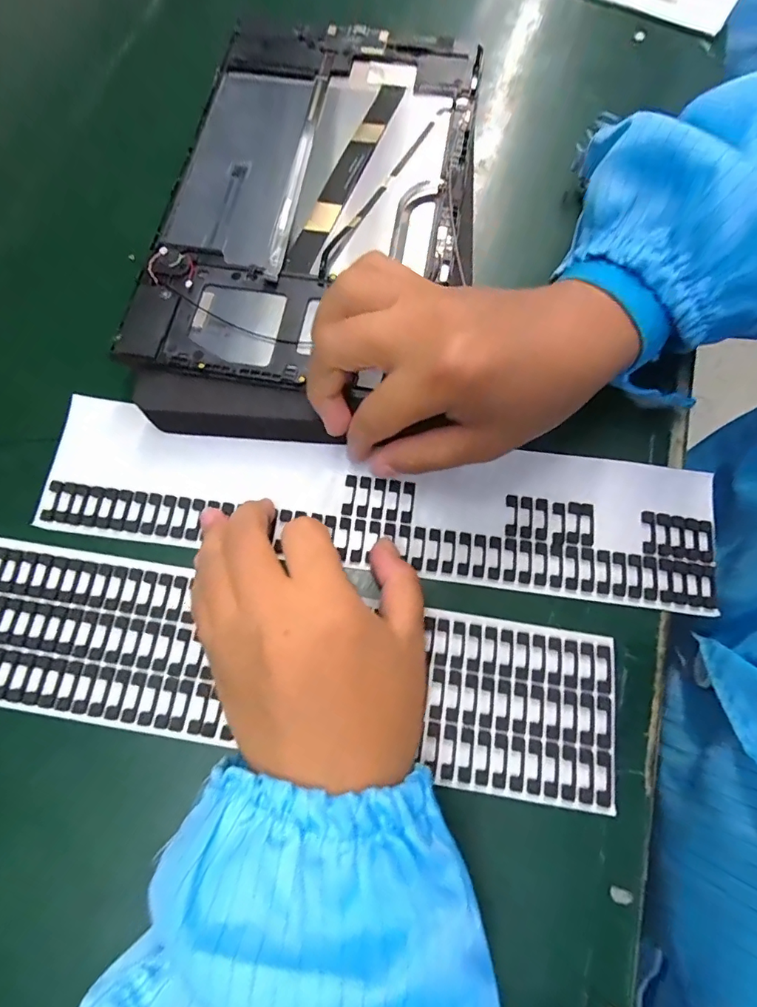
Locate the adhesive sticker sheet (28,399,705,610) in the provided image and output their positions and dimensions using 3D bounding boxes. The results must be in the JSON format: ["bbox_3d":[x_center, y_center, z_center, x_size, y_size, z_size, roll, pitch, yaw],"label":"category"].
[{"bbox_3d":[0.001,-0.003,0.227,0.310,0.004,0.067,7,73,2],"label":"adhesive sticker sheet"}]

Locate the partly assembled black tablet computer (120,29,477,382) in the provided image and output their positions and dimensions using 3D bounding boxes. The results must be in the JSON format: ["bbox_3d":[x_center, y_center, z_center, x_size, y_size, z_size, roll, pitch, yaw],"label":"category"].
[{"bbox_3d":[-0.029,-0.165,0.250,0.152,0.016,0.227,8,73,1],"label":"partly assembled black tablet computer"}]

